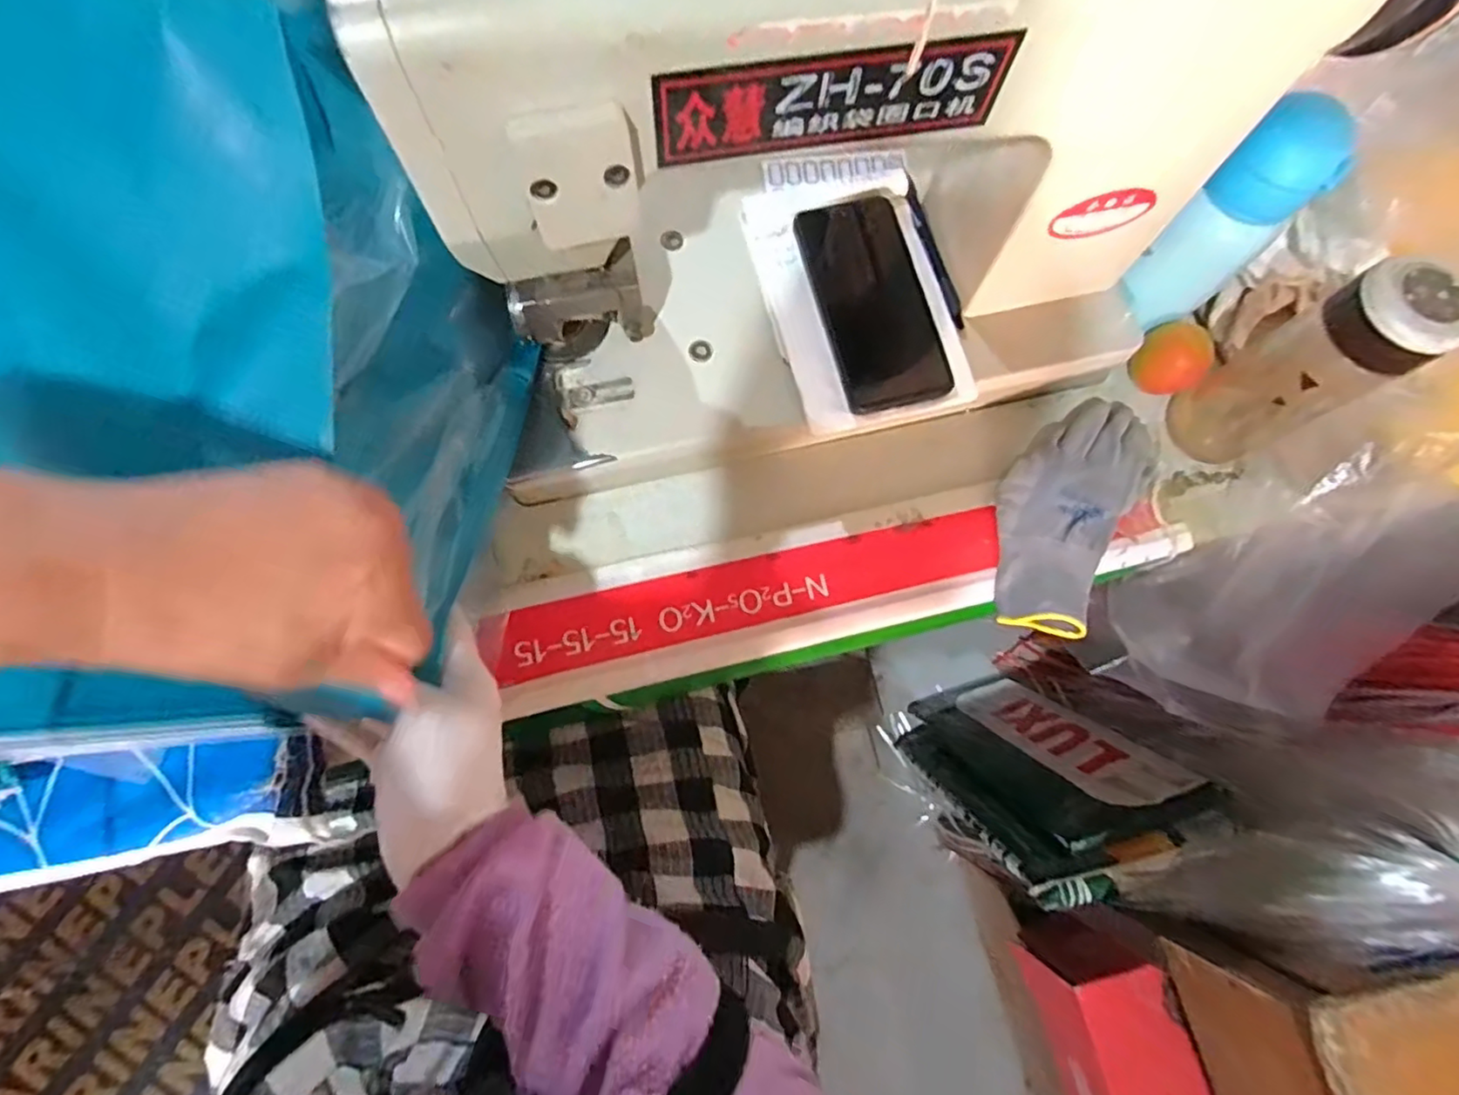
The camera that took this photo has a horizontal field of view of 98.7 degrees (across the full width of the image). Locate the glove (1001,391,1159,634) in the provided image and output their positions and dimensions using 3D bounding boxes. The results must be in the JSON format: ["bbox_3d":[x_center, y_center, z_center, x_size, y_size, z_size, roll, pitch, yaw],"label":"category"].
[{"bbox_3d":[0.263,-0.031,0.485,0.098,0.034,0.201,30,76,6],"label":"glove"}]

